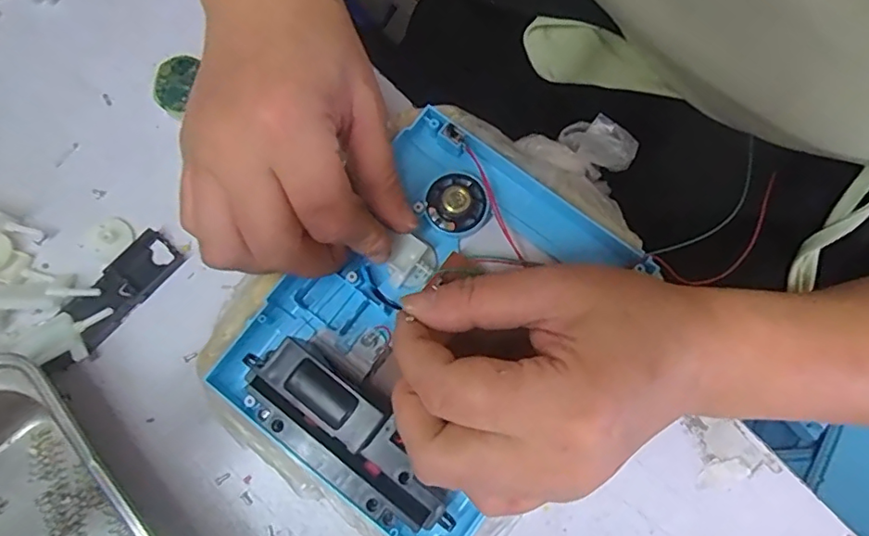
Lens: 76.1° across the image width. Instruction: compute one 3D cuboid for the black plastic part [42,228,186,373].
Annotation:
[{"bbox_3d":[-0.167,0.017,0.285,0.024,0.012,0.082,38,81,7],"label":"black plastic part"}]

